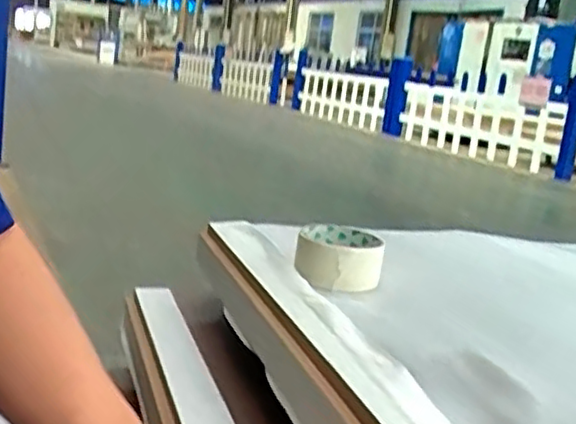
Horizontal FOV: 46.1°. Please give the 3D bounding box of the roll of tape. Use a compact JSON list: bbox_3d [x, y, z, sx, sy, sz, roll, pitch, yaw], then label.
[{"bbox_3d":[0.047,0.039,0.629,0.077,0.035,0.098,9,13,5],"label":"roll of tape"}]

